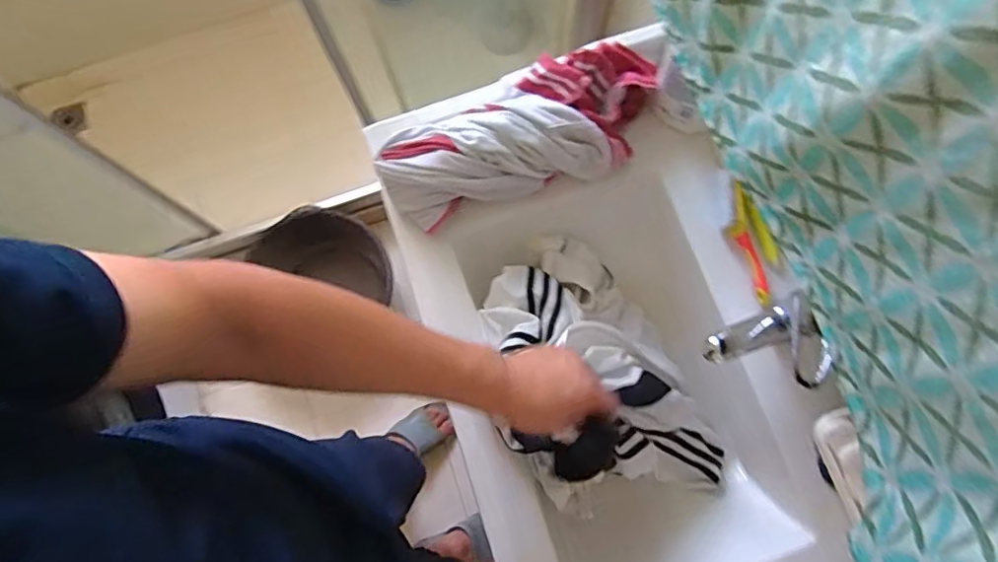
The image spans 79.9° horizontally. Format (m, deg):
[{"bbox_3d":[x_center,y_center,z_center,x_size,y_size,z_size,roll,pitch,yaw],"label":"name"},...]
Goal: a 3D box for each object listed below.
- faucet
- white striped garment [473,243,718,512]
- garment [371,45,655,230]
[{"bbox_3d":[0.289,0.076,0.640,0.126,0.089,0.086,-25,78,-4],"label":"faucet"},{"bbox_3d":[0.110,0.122,0.742,0.227,0.149,0.359,-26,78,-4],"label":"white striped garment"},{"bbox_3d":[0.030,-0.181,0.734,0.357,0.088,0.145,-23,77,-4],"label":"garment"}]

